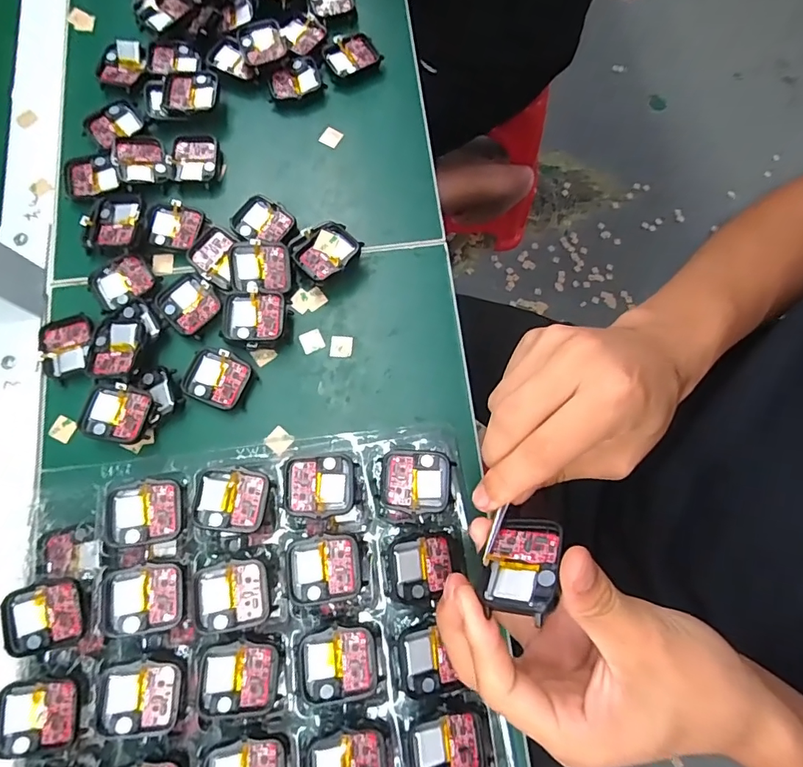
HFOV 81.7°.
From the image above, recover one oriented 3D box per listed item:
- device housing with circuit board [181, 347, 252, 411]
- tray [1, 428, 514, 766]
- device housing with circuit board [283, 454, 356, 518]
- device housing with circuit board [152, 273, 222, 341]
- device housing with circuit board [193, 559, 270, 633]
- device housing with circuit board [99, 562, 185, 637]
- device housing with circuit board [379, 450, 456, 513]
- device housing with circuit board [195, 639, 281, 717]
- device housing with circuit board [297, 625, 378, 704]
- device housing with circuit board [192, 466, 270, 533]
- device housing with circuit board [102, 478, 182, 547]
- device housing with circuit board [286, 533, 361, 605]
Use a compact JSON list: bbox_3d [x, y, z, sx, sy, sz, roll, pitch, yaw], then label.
[{"bbox_3d":[-0.129,-0.004,0.324,0.041,0.007,0.037,19,77,5],"label":"device housing with circuit board"},{"bbox_3d":[-0.084,0.169,0.272,0.272,0.029,0.264,-7,77,-3],"label":"tray"},{"bbox_3d":[-0.051,0.063,0.289,0.042,0.005,0.036,0,76,0],"label":"device housing with circuit board"},{"bbox_3d":[-0.153,-0.058,0.335,0.043,0.005,0.039,36,79,8],"label":"device housing with circuit board"},{"bbox_3d":[-0.099,0.124,0.272,0.040,0.011,0.036,-4,76,-1],"label":"device housing with circuit board"},{"bbox_3d":[-0.152,0.126,0.272,0.042,0.010,0.037,-5,76,-1],"label":"device housing with circuit board"},{"bbox_3d":[0.009,0.062,0.293,0.043,0.012,0.037,4,76,1],"label":"device housing with circuit board"},{"bbox_3d":[-0.093,0.168,0.266,0.042,0.012,0.037,5,76,2],"label":"device housing with circuit board"},{"bbox_3d":[-0.037,0.159,0.265,0.044,0.007,0.037,-6,76,-1],"label":"device housing with circuit board"},{"bbox_3d":[-0.104,0.071,0.285,0.040,0.008,0.037,6,76,2],"label":"device housing with circuit board"},{"bbox_3d":[-0.158,0.079,0.285,0.043,0.011,0.037,-9,76,-2],"label":"device housing with circuit board"},{"bbox_3d":[-0.047,0.110,0.276,0.042,0.005,0.036,-7,76,-1],"label":"device housing with circuit board"}]

